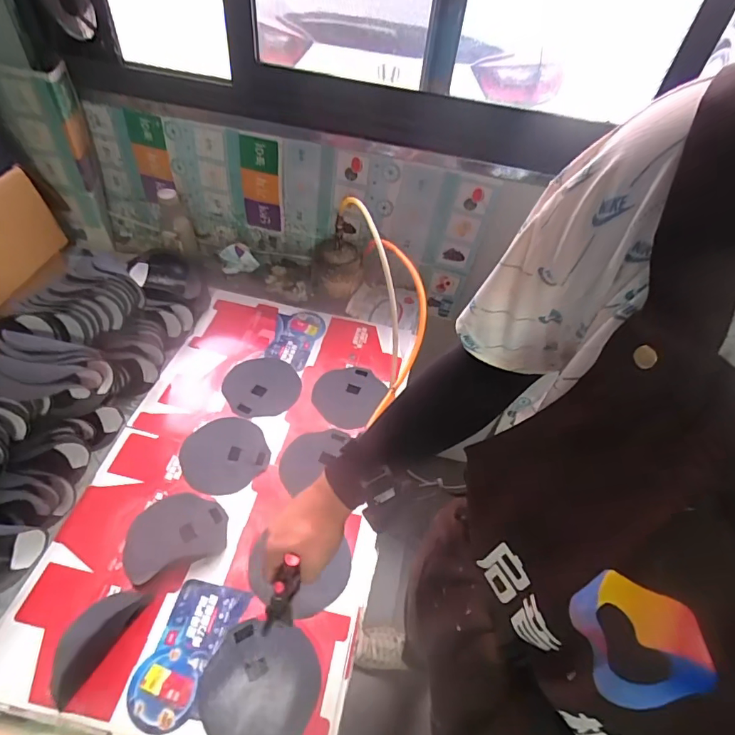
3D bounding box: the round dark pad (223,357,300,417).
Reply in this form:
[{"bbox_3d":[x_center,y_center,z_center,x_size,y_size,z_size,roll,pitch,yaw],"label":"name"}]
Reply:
[{"bbox_3d":[-0.207,0.036,0.909,0.144,0.006,0.140,7,46,-7],"label":"round dark pad"}]

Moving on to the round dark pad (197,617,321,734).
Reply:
[{"bbox_3d":[-0.138,0.408,0.592,0.145,0.007,0.140,2,50,-2],"label":"round dark pad"}]

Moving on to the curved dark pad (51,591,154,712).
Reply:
[{"bbox_3d":[-0.361,0.352,0.608,0.064,0.025,0.137,27,54,17],"label":"curved dark pad"}]

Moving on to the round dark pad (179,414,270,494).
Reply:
[{"bbox_3d":[-0.250,0.149,0.804,0.140,0.007,0.148,2,50,-2],"label":"round dark pad"}]

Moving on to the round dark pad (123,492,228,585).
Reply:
[{"bbox_3d":[-0.296,0.250,0.708,0.145,0.011,0.115,-17,54,-17],"label":"round dark pad"}]

